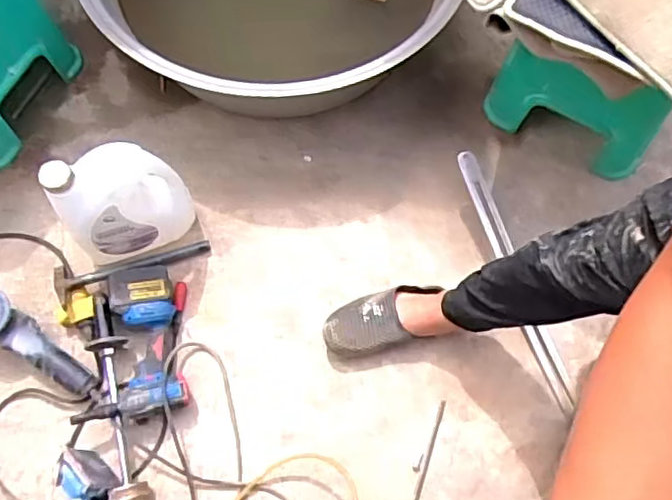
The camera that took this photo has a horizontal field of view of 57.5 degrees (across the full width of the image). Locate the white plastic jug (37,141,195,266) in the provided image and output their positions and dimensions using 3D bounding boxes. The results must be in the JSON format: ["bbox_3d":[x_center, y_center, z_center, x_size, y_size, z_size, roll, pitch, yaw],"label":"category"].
[{"bbox_3d":[-0.401,-0.084,1.173,0.226,0.308,0.094,-21,71,-8],"label":"white plastic jug"}]

